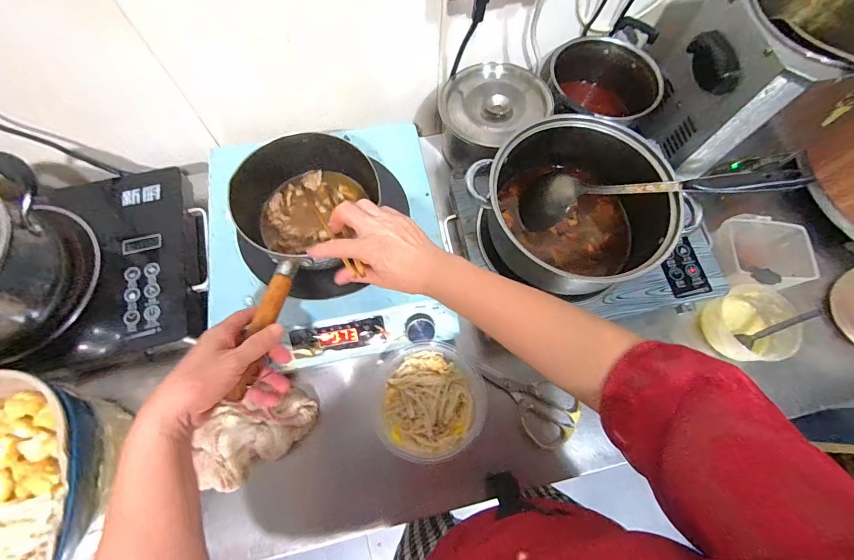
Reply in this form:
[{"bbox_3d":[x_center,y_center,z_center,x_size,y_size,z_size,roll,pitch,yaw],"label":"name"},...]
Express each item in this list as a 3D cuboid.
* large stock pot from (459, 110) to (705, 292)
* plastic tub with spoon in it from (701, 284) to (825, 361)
[{"bbox_3d":[0.195,-0.089,0.507,0.235,0.109,0.219,1,71,-2],"label":"large stock pot"},{"bbox_3d":[0.479,0.065,0.548,0.112,0.066,0.107,1,71,-2],"label":"plastic tub with spoon in it"}]

